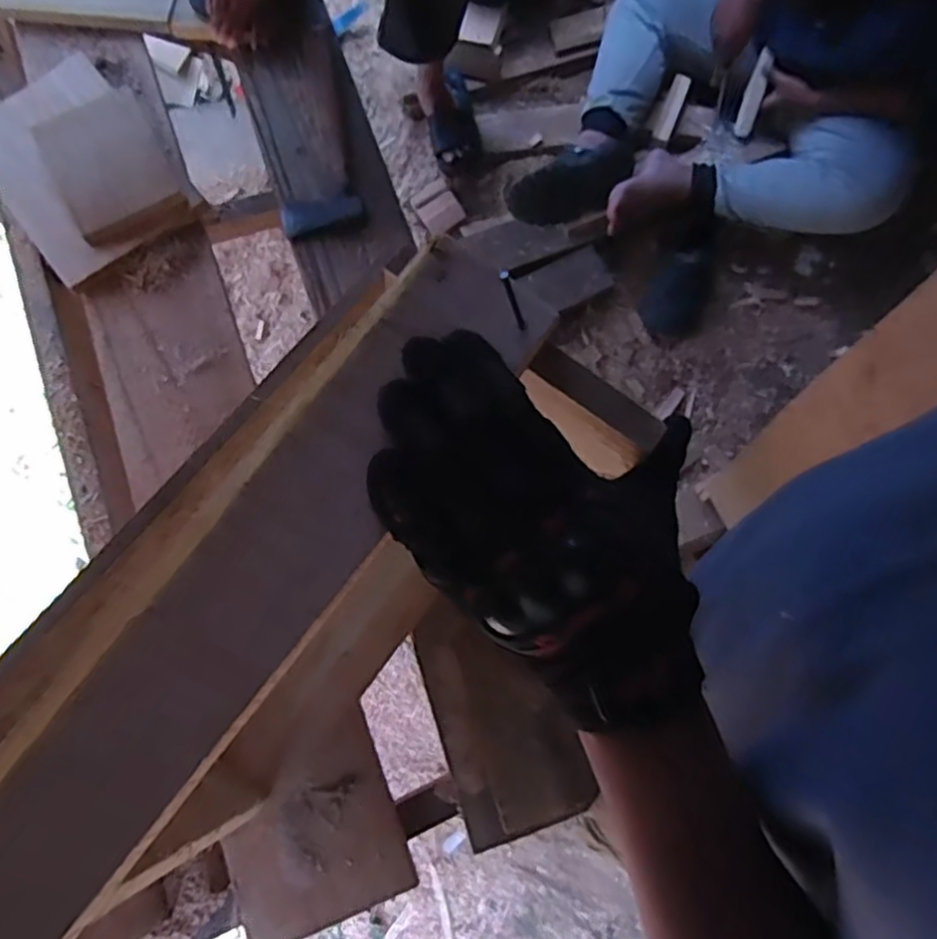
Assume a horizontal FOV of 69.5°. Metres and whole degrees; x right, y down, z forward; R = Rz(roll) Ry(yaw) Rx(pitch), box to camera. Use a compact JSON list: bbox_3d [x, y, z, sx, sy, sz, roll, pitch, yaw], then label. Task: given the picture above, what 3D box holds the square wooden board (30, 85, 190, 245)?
[{"bbox_3d":[-0.455,-0.387,0.855,0.131,0.022,0.189,-29,76,-6],"label":"square wooden board"}]

